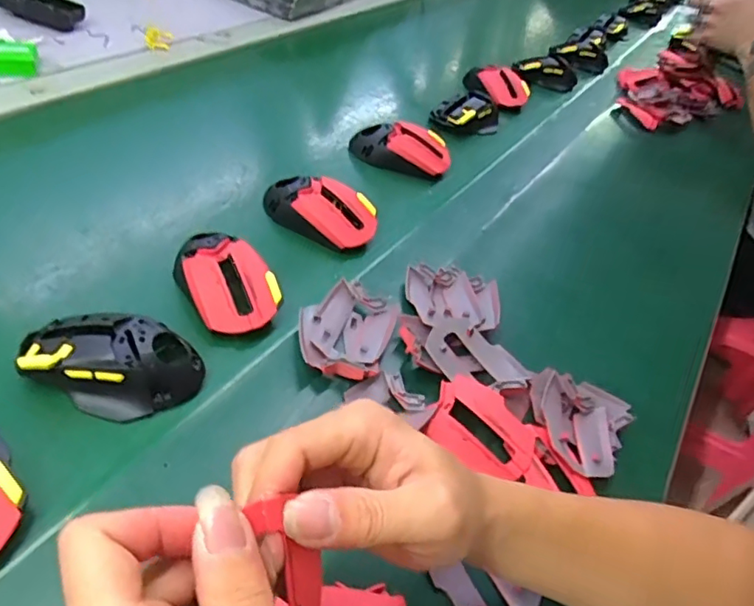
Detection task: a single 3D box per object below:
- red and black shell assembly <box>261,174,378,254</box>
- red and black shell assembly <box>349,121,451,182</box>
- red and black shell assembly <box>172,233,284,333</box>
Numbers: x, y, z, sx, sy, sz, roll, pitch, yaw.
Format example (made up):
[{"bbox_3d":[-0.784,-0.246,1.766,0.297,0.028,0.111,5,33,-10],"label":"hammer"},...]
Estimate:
[{"bbox_3d":[-0.055,-0.091,0.566,0.113,0.044,0.064,21,45,16],"label":"red and black shell assembly"},{"bbox_3d":[0.028,-0.180,0.682,0.115,0.046,0.062,2,43,-4],"label":"red and black shell assembly"},{"bbox_3d":[-0.125,-0.016,0.475,0.076,0.049,0.107,-14,47,-20],"label":"red and black shell assembly"}]

